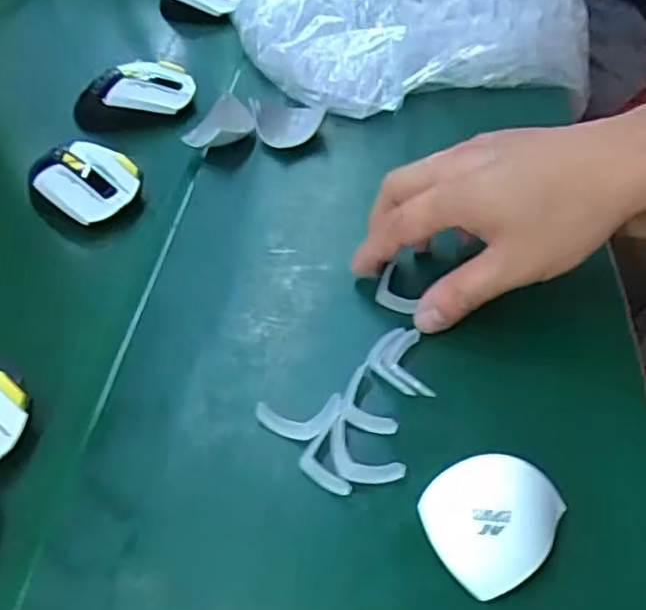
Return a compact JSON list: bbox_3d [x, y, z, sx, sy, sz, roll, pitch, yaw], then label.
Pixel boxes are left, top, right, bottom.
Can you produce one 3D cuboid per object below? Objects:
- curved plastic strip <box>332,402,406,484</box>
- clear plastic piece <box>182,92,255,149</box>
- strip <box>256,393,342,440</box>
[{"bbox_3d":[0.022,0.070,0.351,0.034,0.007,0.045,-8,45,2],"label":"curved plastic strip"},{"bbox_3d":[-0.087,-0.154,0.572,0.058,0.022,0.049,-4,46,7],"label":"clear plastic piece"},{"bbox_3d":[-0.012,0.061,0.366,0.045,0.004,0.024,-10,45,1],"label":"strip"}]

